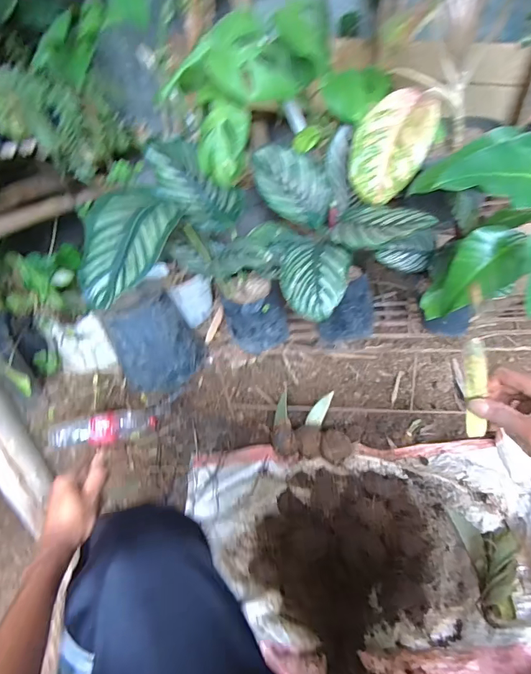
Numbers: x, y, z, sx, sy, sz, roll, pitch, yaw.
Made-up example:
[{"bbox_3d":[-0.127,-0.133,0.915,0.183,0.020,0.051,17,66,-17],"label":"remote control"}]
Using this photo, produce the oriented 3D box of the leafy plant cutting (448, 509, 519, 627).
[{"bbox_3d":[0.437,0.426,0.765,0.111,0.042,0.216,0,35,10],"label":"leafy plant cutting"}]

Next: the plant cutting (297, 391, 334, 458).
[{"bbox_3d":[0.130,0.233,1.066,0.074,0.053,0.176,9,58,21],"label":"plant cutting"}]

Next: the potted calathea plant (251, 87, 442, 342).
[{"bbox_3d":[0.168,-0.193,0.818,0.358,0.457,0.275,-6,35,2],"label":"potted calathea plant"}]

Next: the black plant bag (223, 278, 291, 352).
[{"bbox_3d":[-0.016,-0.043,0.989,0.124,0.160,0.123,17,41,30],"label":"black plant bag"}]

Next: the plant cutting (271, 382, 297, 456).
[{"bbox_3d":[0.051,0.232,1.096,0.070,0.046,0.185,-4,53,3],"label":"plant cutting"}]

